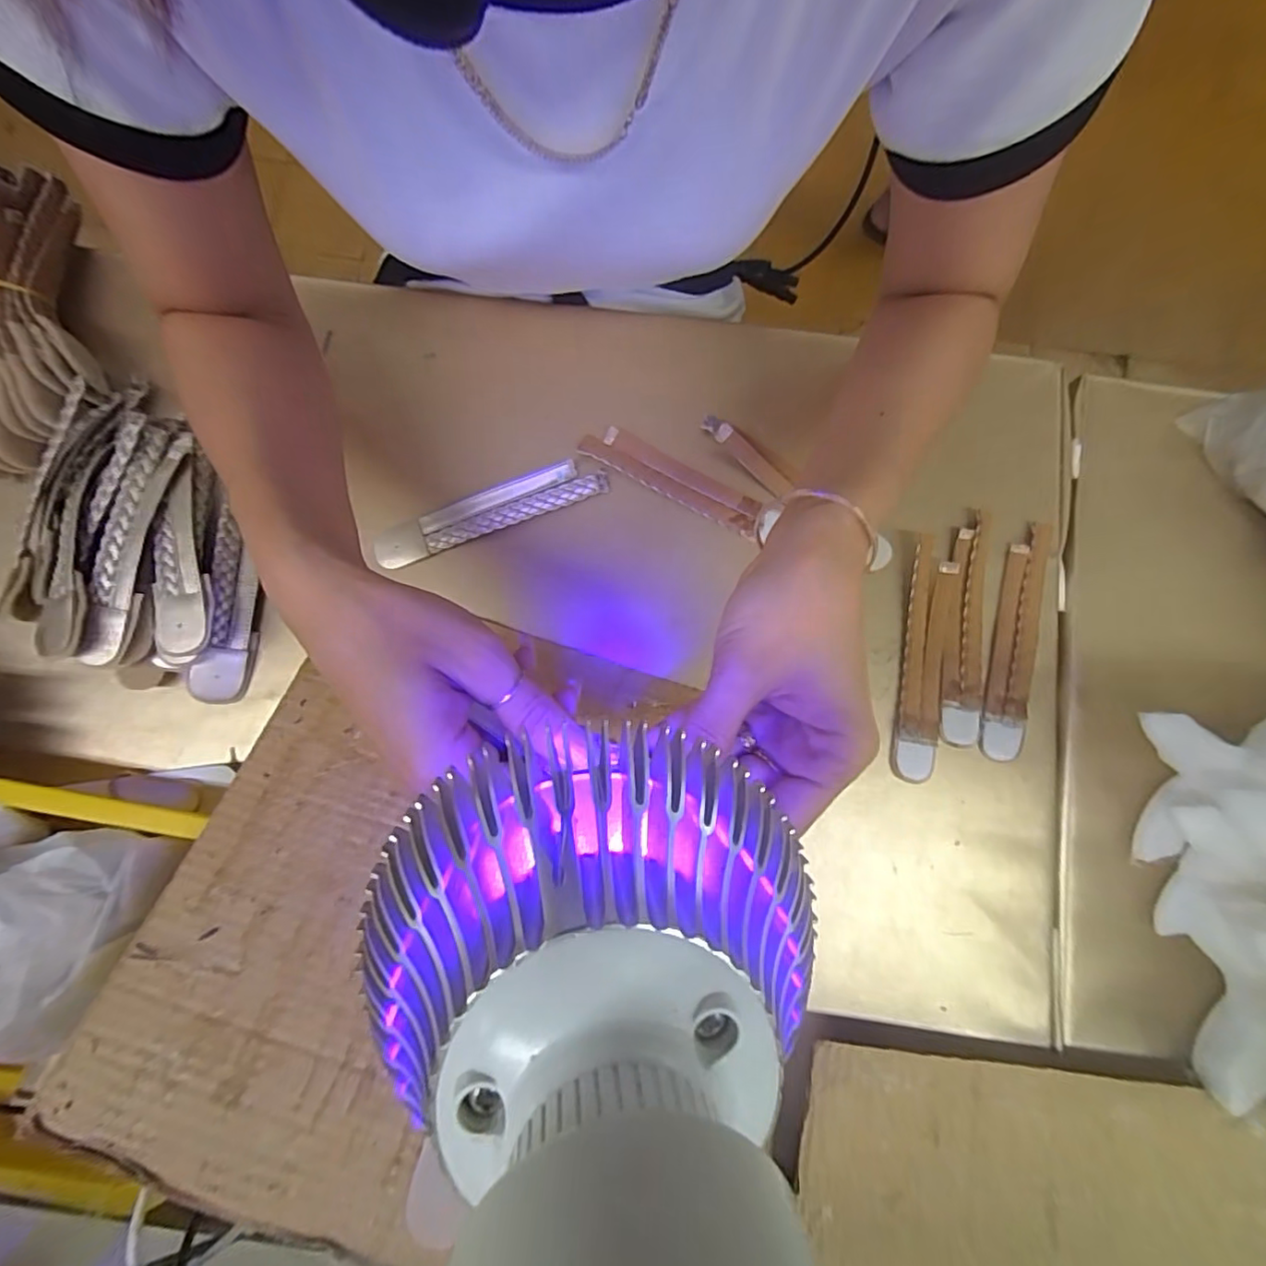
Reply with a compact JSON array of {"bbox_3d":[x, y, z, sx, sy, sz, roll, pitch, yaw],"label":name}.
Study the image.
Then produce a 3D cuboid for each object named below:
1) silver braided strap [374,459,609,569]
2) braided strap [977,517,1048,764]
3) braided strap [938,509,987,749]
[{"bbox_3d":[-0.092,-0.079,0.373,0.153,0.010,0.028,-22,83,-3],"label":"silver braided strap"},{"bbox_3d":[0.246,0.003,0.369,0.026,0.005,0.154,12,83,1],"label":"braided strap"},{"bbox_3d":[0.215,-0.005,0.370,0.025,0.011,0.152,7,83,0],"label":"braided strap"}]

